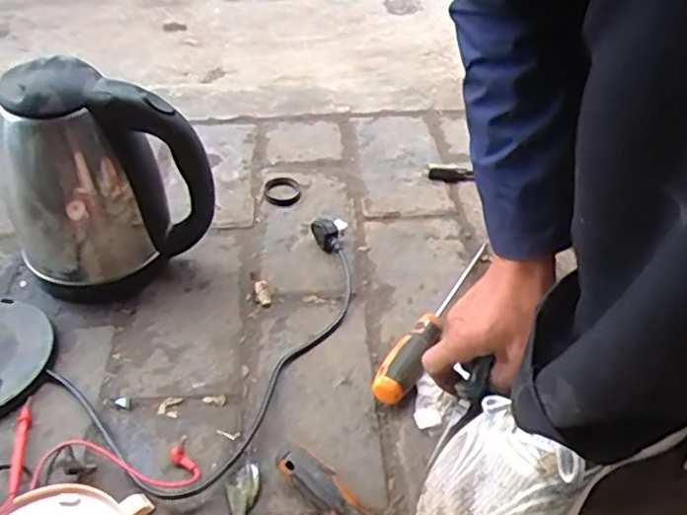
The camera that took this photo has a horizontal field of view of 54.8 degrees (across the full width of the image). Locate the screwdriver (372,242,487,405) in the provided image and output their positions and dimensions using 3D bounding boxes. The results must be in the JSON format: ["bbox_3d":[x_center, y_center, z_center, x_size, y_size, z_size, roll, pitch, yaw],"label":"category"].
[{"bbox_3d":[0.094,0.054,0.649,0.030,0.034,0.237,22,47,20],"label":"screwdriver"}]

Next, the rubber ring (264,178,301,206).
[{"bbox_3d":[-0.076,-0.082,0.821,0.046,0.008,0.051,0,43,-2],"label":"rubber ring"}]

